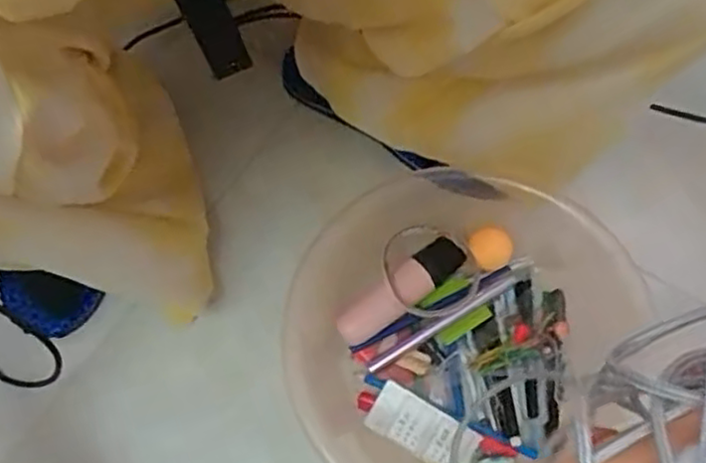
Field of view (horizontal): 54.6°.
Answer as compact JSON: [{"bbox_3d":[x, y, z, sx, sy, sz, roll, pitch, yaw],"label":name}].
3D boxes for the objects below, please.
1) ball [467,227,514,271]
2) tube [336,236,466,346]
[{"bbox_3d":[0.119,0.017,0.601,0.034,0.038,0.036,0,68,0],"label":"ball"},{"bbox_3d":[0.042,0.053,0.599,0.125,0.033,0.033,-37,73,-14],"label":"tube"}]

